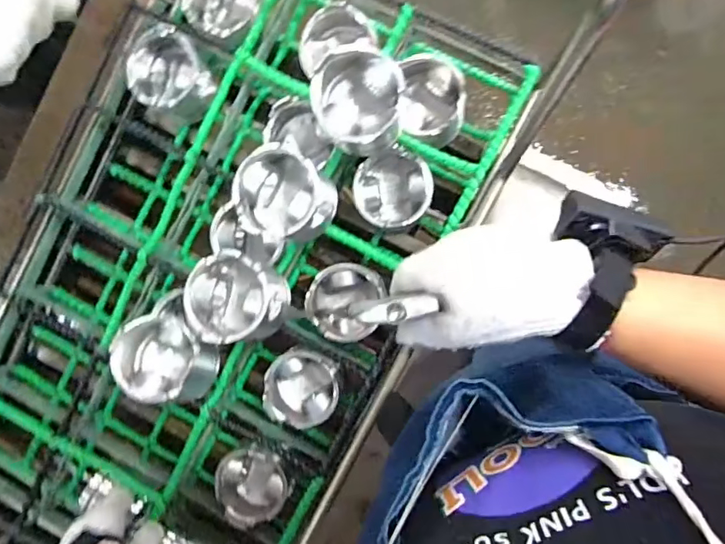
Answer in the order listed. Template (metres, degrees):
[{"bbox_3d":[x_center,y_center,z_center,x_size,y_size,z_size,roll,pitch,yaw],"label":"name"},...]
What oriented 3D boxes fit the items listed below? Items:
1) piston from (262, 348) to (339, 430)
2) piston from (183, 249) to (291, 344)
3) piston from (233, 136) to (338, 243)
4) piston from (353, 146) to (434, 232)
[{"bbox_3d":[-0.070,0.138,0.628,0.089,0.064,0.093,39,96,5],"label":"piston"},{"bbox_3d":[-0.134,0.027,0.545,0.092,0.087,0.095,0,92,8],"label":"piston"},{"bbox_3d":[-0.082,-0.078,0.539,0.092,0.071,0.099,0,92,8],"label":"piston"},{"bbox_3d":[0.040,-0.100,0.612,0.088,0.071,0.093,0,92,8],"label":"piston"}]

